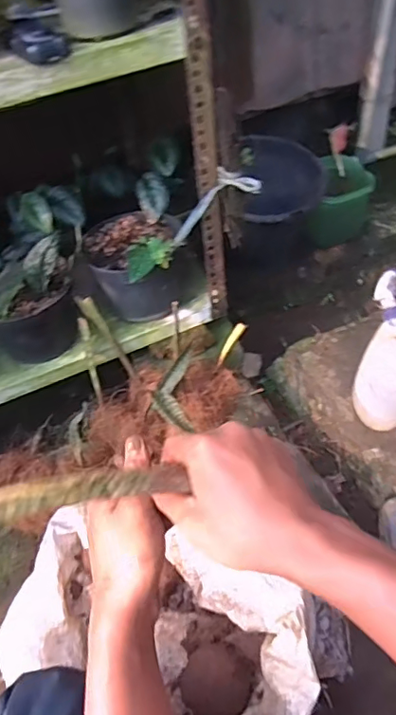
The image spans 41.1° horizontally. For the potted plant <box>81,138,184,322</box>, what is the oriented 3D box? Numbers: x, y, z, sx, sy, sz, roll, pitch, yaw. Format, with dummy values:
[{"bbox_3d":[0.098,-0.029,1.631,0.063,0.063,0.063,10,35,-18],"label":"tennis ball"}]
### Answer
[{"bbox_3d":[-0.113,-0.196,0.906,0.180,0.195,0.263,-5,50,4],"label":"potted plant"}]

